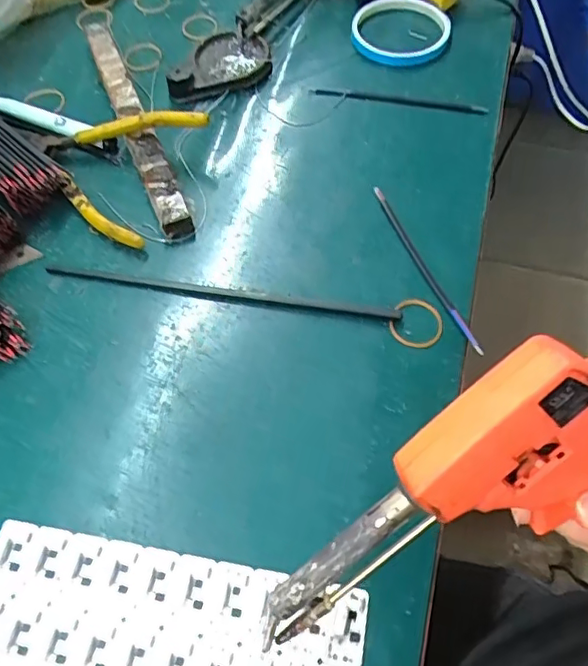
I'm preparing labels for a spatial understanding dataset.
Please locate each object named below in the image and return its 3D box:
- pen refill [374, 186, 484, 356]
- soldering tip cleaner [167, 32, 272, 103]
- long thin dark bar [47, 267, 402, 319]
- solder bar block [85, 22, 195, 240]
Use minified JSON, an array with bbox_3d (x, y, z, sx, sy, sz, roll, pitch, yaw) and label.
[{"bbox_3d":[0.085,-0.046,0.379,0.009,0.004,0.140,-21,62,-10],"label":"pen refill"},{"bbox_3d":[-0.064,-0.226,0.472,0.085,0.022,0.061,-14,61,-6],"label":"soldering tip cleaner"},{"bbox_3d":[-0.048,-0.027,0.373,0.230,0.004,0.008,8,62,6],"label":"long thin dark bar"},{"bbox_3d":[-0.124,-0.163,0.441,0.022,0.029,0.223,-21,62,-10],"label":"solder bar block"}]

